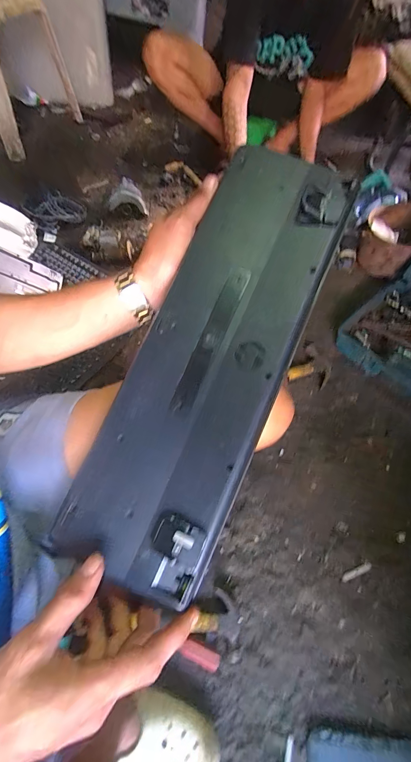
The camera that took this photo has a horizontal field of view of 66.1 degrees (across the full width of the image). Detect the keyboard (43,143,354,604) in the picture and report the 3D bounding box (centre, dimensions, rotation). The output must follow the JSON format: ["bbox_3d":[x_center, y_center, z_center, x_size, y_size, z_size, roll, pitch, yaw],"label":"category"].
[{"bbox_3d":[0.006,-0.024,0.278,0.128,0.020,0.402,22,82,11],"label":"keyboard"}]

